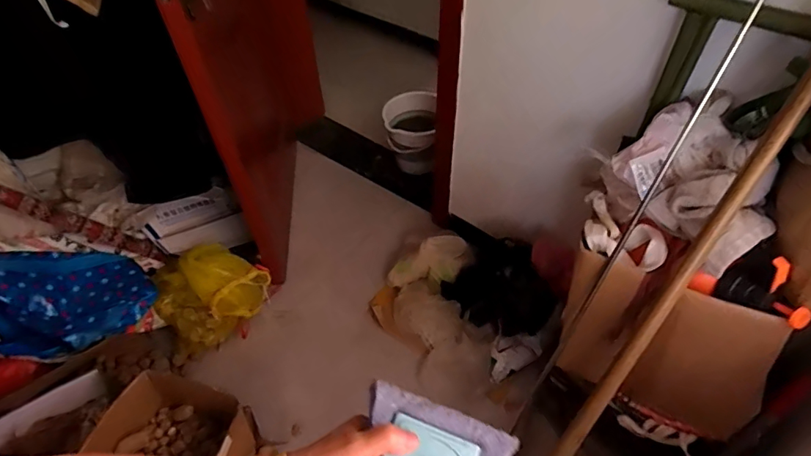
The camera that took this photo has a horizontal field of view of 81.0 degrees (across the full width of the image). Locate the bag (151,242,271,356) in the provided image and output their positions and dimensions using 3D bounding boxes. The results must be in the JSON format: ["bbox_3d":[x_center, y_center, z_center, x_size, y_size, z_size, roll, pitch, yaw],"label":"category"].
[{"bbox_3d":[-0.600,0.170,1.426,0.229,0.255,0.290,33,58,27],"label":"bag"}]

